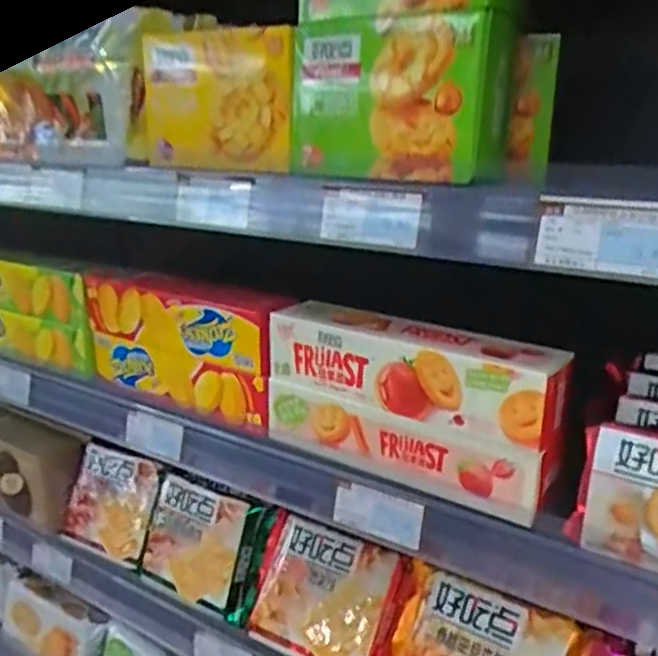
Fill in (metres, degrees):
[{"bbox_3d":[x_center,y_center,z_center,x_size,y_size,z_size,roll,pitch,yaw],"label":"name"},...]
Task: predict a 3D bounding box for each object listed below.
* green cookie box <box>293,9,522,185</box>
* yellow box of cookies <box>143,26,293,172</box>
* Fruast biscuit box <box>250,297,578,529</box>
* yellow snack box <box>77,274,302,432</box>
[{"bbox_3d":[0.048,-0.155,0.455,0.066,0.099,0.138,-17,24,-42],"label":"green cookie box"},{"bbox_3d":[-0.092,-0.178,0.527,0.153,0.105,0.041,16,18,34],"label":"yellow box of cookies"},{"bbox_3d":[0.058,0.051,0.508,0.231,0.108,0.049,12,21,33],"label":"Fruast biscuit box"},{"bbox_3d":[-0.137,0.012,0.618,0.217,0.113,0.052,14,23,38],"label":"yellow snack box"}]

